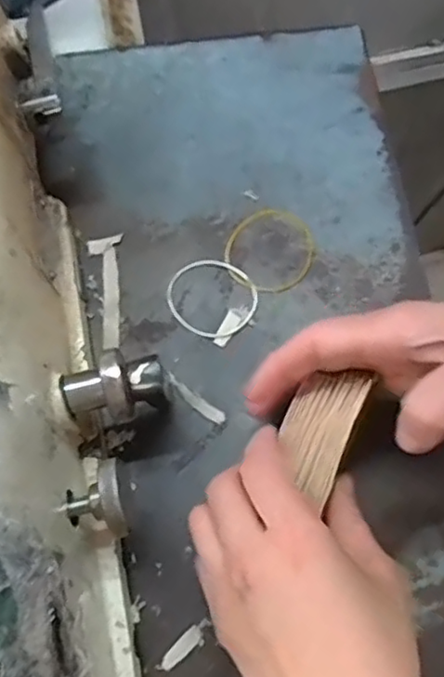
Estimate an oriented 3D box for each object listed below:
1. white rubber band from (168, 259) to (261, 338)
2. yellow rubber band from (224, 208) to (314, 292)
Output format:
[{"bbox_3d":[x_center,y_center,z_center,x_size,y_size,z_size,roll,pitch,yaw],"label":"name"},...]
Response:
[{"bbox_3d":[-0.006,-0.025,0.379,0.053,0.004,0.048,37,75,16],"label":"white rubber band"},{"bbox_3d":[0.030,-0.054,0.387,0.052,0.004,0.057,-1,69,3],"label":"yellow rubber band"}]

